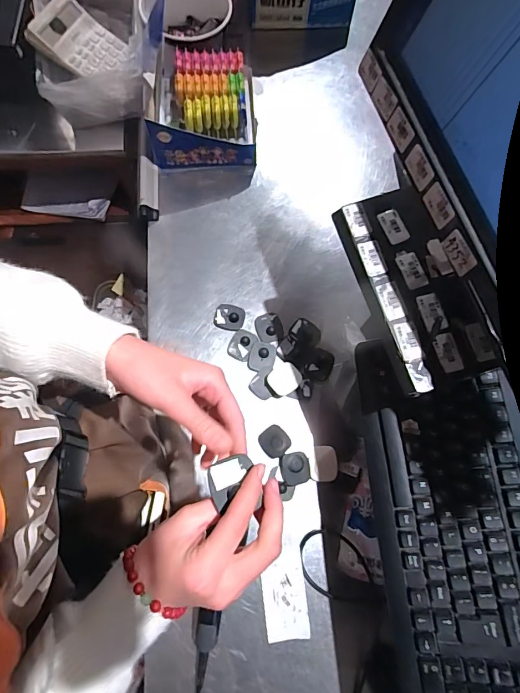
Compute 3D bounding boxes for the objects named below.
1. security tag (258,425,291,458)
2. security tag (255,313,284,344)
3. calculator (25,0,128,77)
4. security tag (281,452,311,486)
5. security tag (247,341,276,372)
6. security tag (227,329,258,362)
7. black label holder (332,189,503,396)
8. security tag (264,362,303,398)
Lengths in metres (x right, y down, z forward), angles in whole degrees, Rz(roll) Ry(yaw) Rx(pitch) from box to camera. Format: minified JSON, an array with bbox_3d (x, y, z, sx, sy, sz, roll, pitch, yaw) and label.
[{"bbox_3d":[0.021,0.134,0.564,0.040,0.017,0.040,-38,79,-11],"label":"security tag"},{"bbox_3d":[0.015,-0.028,0.627,0.042,0.009,0.048,-11,75,-5],"label":"security tag"},{"bbox_3d":[-0.299,-0.500,0.661,0.116,0.028,0.118,35,62,-28],"label":"calculator"},{"bbox_3d":[0.050,0.171,0.561,0.041,0.015,0.043,-9,75,-5],"label":"security tag"},{"bbox_3d":[0.003,0.016,0.610,0.039,0.009,0.044,11,75,1],"label":"security tag"},{"bbox_3d":[-0.027,-0.003,0.616,0.036,0.010,0.047,26,75,5],"label":"security tag"},{"bbox_3d":[0.146,-0.059,0.383,0.088,0.018,0.191,-17,76,-7],"label":"black label holder"},{"bbox_3d":[0.035,0.050,0.593,0.052,0.021,0.042,-37,79,-11],"label":"security tag"}]

